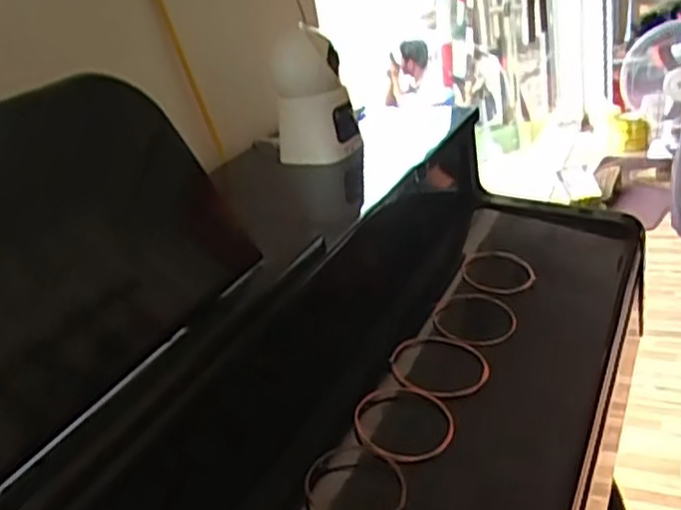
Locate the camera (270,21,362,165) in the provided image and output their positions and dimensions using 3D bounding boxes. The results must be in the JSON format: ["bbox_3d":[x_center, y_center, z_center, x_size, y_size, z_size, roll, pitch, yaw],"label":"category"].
[{"bbox_3d":[-0.027,-0.157,0.724,0.080,0.120,0.073,-11,25,-1],"label":"camera"}]

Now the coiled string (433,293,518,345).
[{"bbox_3d":[0.114,0.053,0.619,0.069,0.009,0.070,-1,31,1],"label":"coiled string"}]

